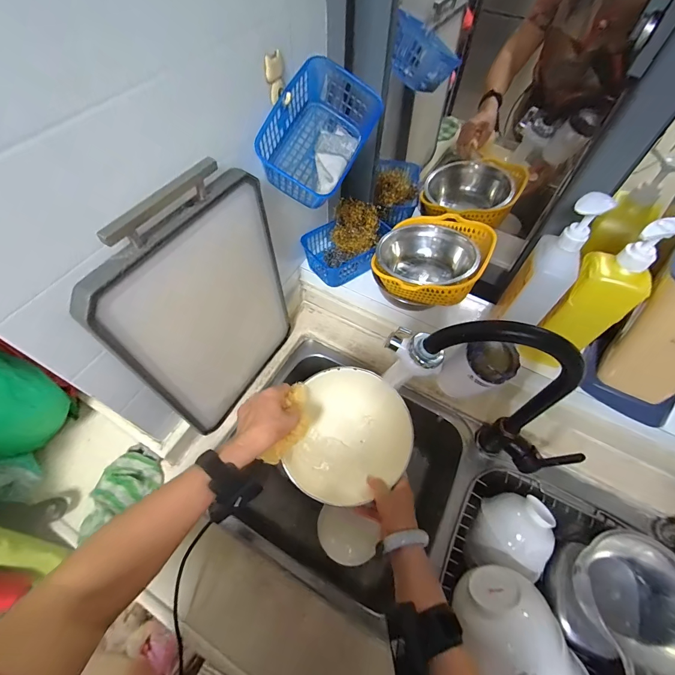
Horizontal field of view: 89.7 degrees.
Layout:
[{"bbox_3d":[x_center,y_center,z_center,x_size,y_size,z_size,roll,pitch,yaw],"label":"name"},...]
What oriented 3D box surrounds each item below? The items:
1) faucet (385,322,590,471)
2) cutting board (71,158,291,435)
[{"bbox_3d":[0.218,0.097,0.501,0.308,0.328,0.054,18,59,10],"label":"faucet"},{"bbox_3d":[-0.176,-0.035,0.501,0.036,0.380,0.264,26,60,15],"label":"cutting board"}]

